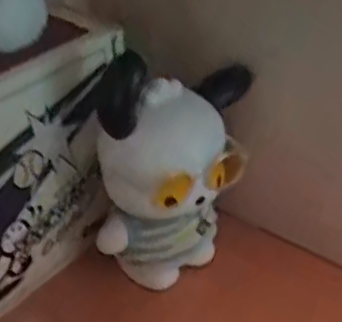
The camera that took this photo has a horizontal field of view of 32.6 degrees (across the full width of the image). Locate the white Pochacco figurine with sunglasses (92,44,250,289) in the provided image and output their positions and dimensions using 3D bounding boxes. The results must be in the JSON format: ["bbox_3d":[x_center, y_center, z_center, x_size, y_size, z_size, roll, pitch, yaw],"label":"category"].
[{"bbox_3d":[0.003,0.012,0.438,0.079,0.179,0.100,23,42,26],"label":"white Pochacco figurine with sunglasses"}]

